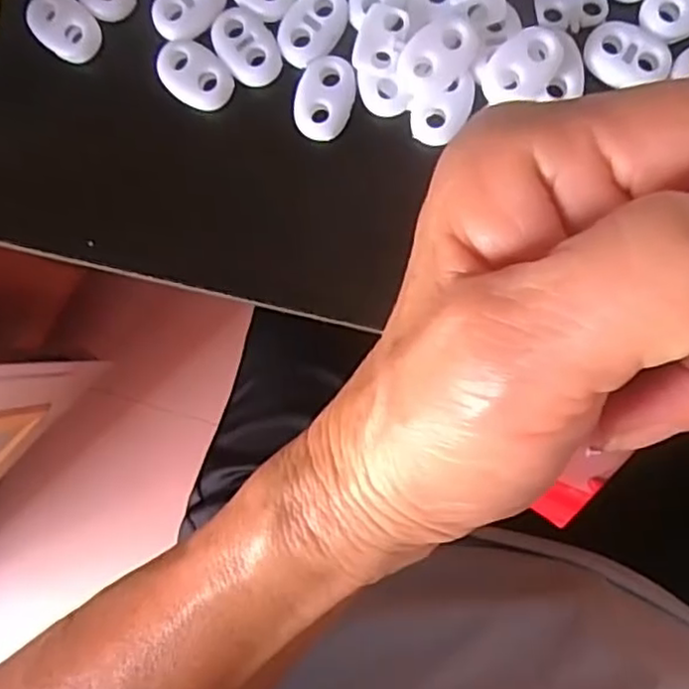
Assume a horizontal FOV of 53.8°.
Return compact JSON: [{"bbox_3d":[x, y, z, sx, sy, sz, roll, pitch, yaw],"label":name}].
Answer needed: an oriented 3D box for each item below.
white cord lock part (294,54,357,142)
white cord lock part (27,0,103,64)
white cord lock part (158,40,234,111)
[{"bbox_3d":[-0.006,-0.067,0.185,0.015,0.004,0.022,15,91,6],"label":"white cord lock part"},{"bbox_3d":[-0.080,-0.091,0.194,0.023,0.004,0.015,40,93,5],"label":"white cord lock part"},{"bbox_3d":[-0.042,-0.075,0.189,0.022,0.004,0.015,41,93,5],"label":"white cord lock part"}]

